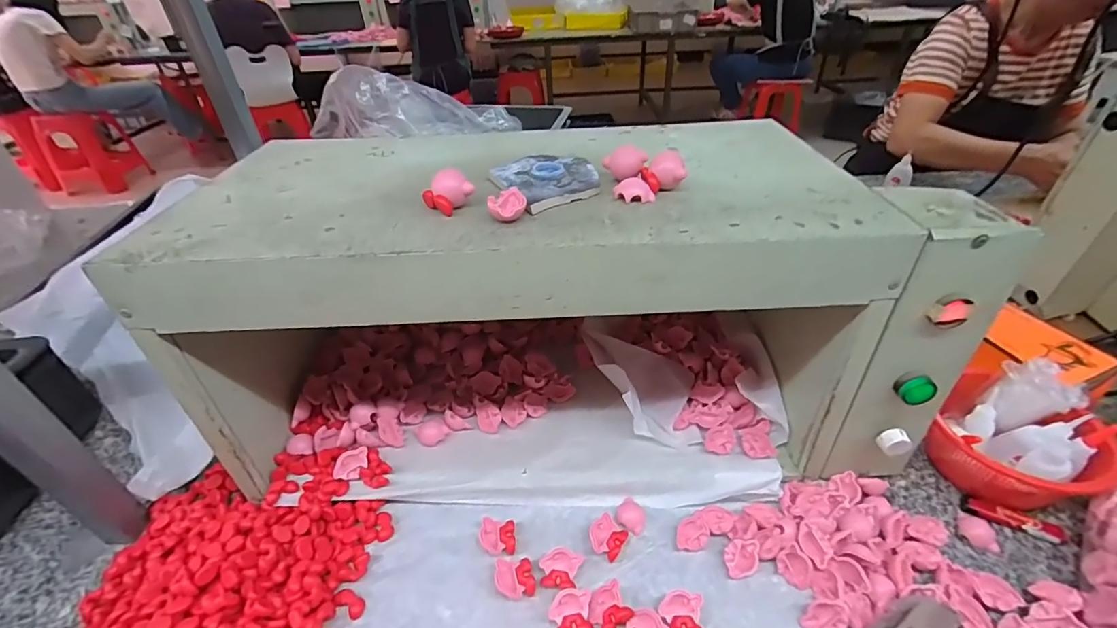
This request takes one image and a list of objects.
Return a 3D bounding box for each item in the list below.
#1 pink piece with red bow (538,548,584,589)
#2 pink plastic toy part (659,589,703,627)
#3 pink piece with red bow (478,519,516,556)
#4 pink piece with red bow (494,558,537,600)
[{"bbox_3d":[0.002,0.233,0.439,0.037,0.013,0.032,4,38,9],"label":"pink piece with red bow"},{"bbox_3d":[0.103,0.255,0.406,0.036,0.020,0.032,-1,37,3],"label":"pink plastic toy part"},{"bbox_3d":[-0.058,0.215,0.464,0.034,0.013,0.031,-1,37,2],"label":"pink piece with red bow"},{"bbox_3d":[-0.039,0.239,0.435,0.034,0.013,0.033,-12,38,-12],"label":"pink piece with red bow"}]

